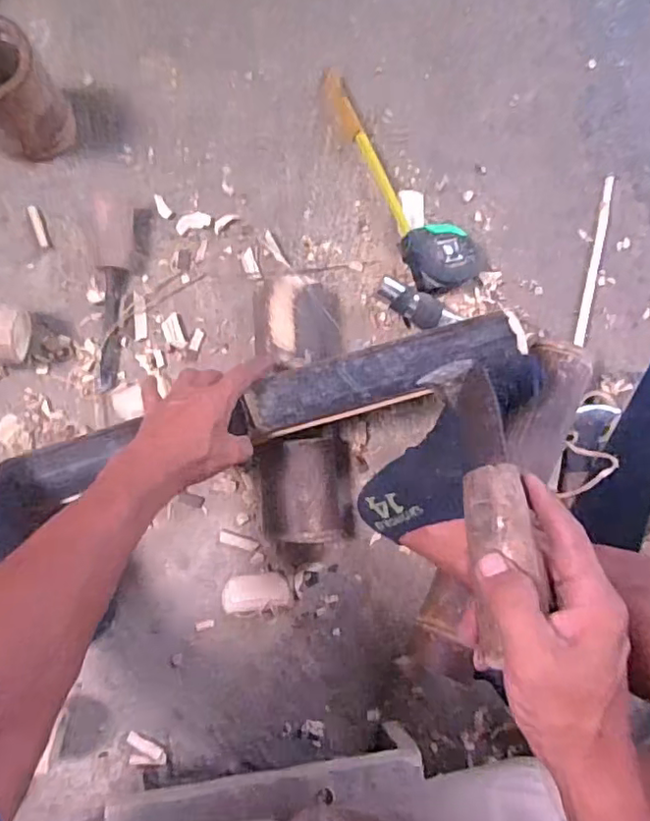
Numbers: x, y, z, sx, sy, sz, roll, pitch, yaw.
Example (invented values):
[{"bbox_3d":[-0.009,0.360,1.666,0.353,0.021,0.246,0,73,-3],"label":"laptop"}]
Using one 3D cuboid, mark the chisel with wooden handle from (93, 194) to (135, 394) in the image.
[{"bbox_3d":[-0.231,-0.126,0.625,0.035,0.035,0.204,3,82,-8],"label":"chisel with wooden handle"}]

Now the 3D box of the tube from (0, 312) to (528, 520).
[{"bbox_3d":[-0.056,0.000,0.579,0.510,0.057,0.072,-17,84,-4],"label":"tube"}]

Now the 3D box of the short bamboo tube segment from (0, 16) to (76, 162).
[{"bbox_3d":[-0.315,-0.318,0.603,0.080,0.140,0.074,1,82,-9],"label":"short bamboo tube segment"}]

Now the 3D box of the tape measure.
[{"bbox_3d":[0.101,-0.289,0.709,0.100,0.046,0.308,-23,86,-11],"label":"tape measure"}]

